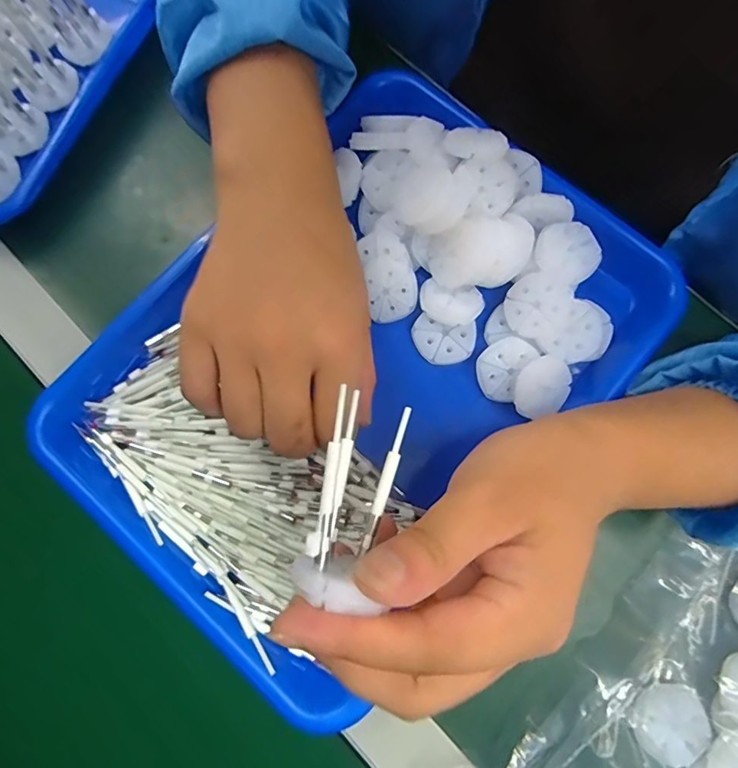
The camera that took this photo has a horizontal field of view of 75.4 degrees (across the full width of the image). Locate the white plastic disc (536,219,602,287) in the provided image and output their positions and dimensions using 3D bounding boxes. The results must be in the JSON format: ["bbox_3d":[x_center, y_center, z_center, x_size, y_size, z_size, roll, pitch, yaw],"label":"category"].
[{"bbox_3d":[0.118,-0.079,0.284,0.037,0.007,0.039,0,78,2],"label":"white plastic disc"}]

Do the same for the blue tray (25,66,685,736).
[{"bbox_3d":[-0.008,-0.014,0.278,0.239,0.050,0.326,41,82,9],"label":"blue tray"}]

